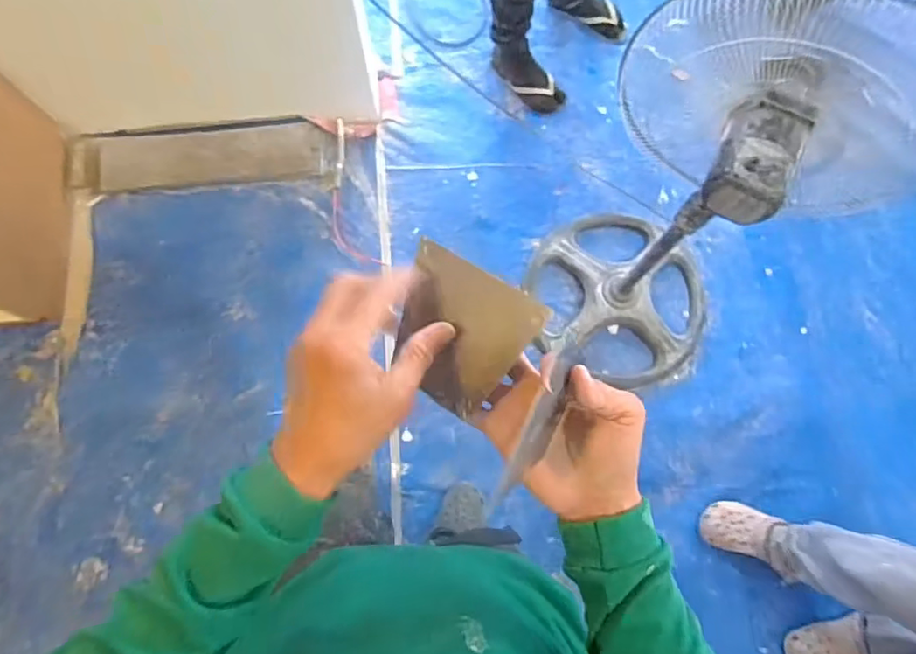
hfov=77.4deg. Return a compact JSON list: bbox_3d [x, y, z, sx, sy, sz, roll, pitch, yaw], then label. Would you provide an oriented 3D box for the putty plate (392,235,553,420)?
[{"bbox_3d":[0.000,0.005,0.392,0.100,0.009,0.095,32,108,23],"label":"putty plate"}]

